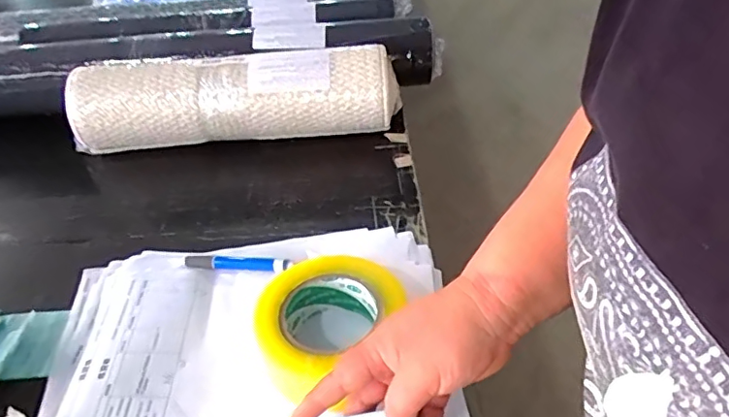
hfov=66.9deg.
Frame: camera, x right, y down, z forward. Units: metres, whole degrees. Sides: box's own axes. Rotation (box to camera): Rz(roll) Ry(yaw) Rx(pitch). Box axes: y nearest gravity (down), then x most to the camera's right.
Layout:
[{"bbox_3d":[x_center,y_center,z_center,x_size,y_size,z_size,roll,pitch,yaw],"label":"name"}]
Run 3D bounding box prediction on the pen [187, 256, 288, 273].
[{"bbox_3d":[-0.127,0.055,0.548,0.104,0.015,0.014,1,38,7],"label":"pen"}]

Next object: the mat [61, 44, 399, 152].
[{"bbox_3d":[-0.165,-0.138,0.720,0.412,0.113,0.089,-3,38,0],"label":"mat"}]

